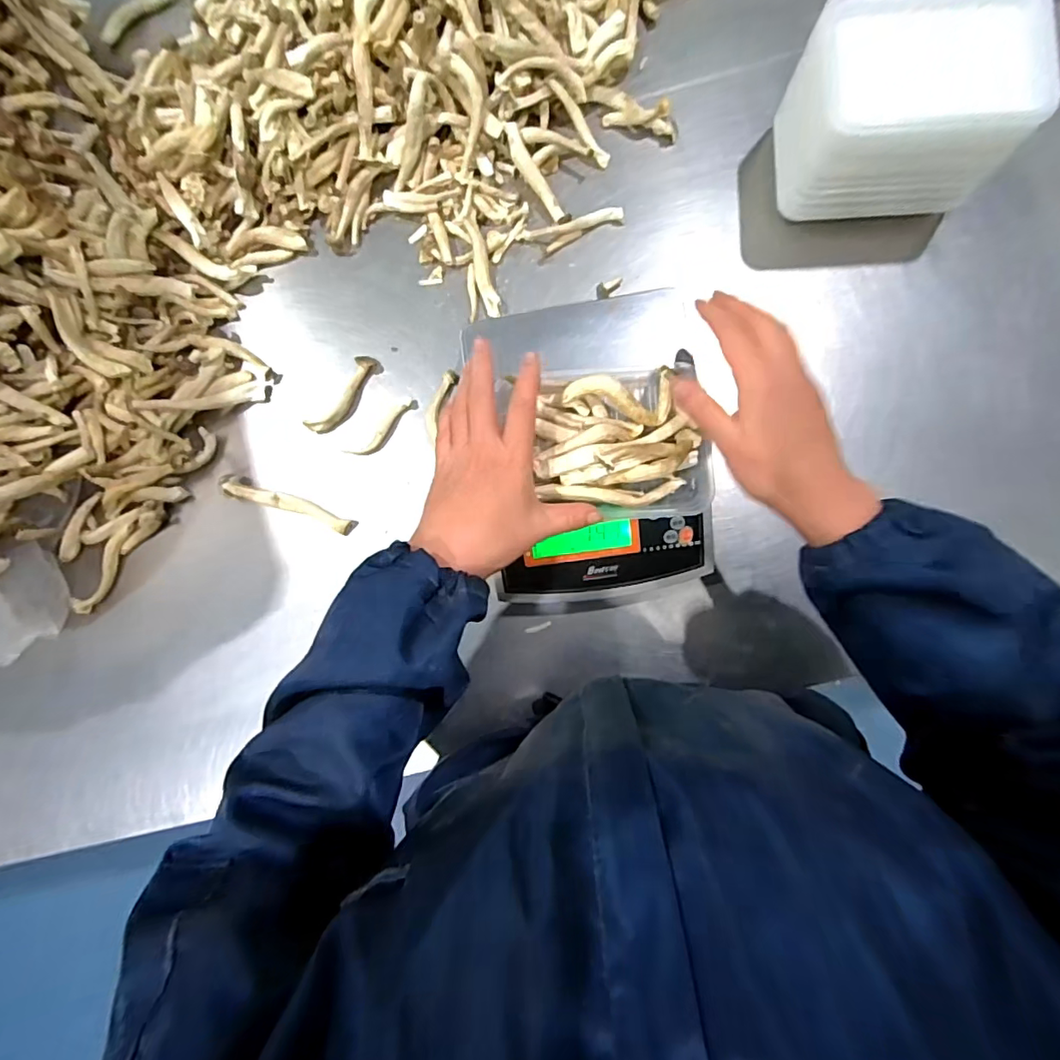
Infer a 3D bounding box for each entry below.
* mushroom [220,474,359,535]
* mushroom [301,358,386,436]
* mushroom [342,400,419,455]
[{"bbox_3d":[-0.232,-0.025,0.498,0.134,0.017,0.019,19,86,5],"label":"mushroom"},{"bbox_3d":[-0.178,-0.130,0.509,0.023,0.013,0.090,35,88,6],"label":"mushroom"},{"bbox_3d":[-0.139,-0.097,0.506,0.019,0.008,0.079,44,89,6],"label":"mushroom"}]

